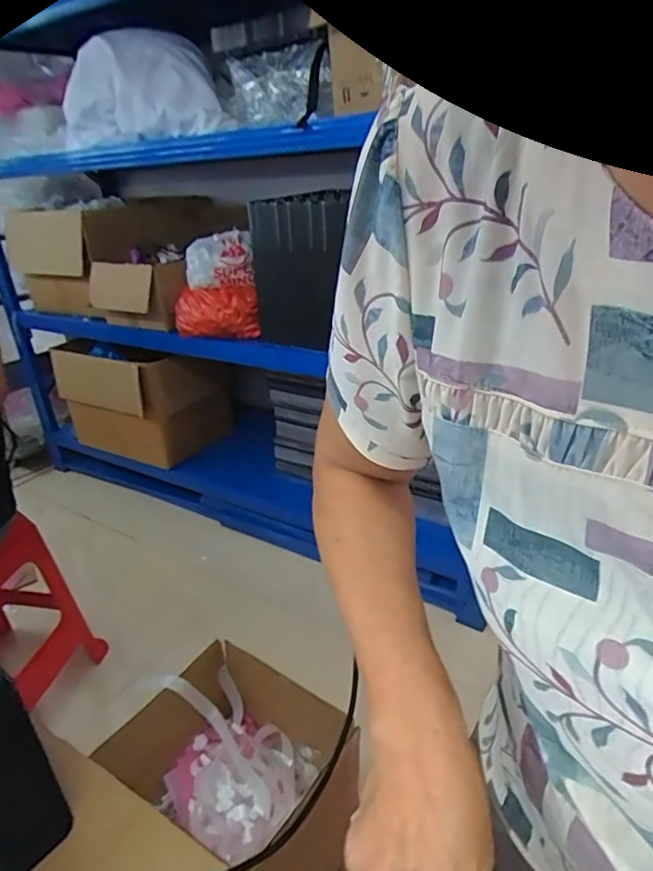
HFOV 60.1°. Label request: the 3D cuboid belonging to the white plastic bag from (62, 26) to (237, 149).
[{"bbox_3d":[-0.489,-0.911,1.466,0.416,0.244,0.256,-11,29,-12],"label":"white plastic bag"}]

